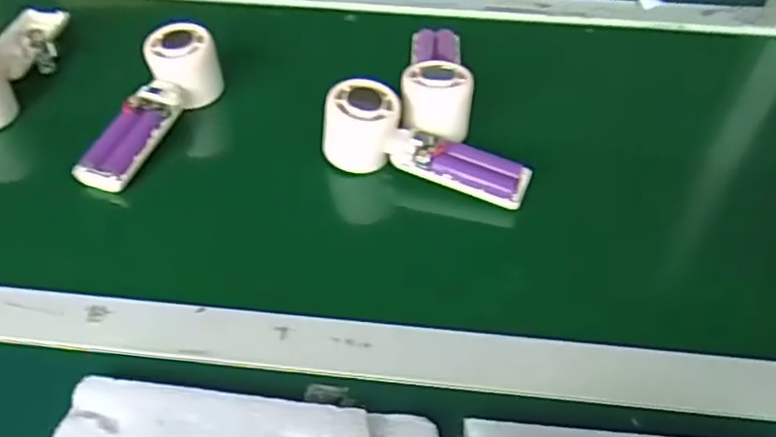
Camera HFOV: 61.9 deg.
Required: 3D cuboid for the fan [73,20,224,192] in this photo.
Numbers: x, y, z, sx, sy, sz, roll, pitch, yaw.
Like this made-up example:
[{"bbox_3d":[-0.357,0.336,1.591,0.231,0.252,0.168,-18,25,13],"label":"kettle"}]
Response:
[{"bbox_3d":[-0.200,-0.090,0.550,0.047,0.054,0.166,16,61,15],"label":"fan"}]

